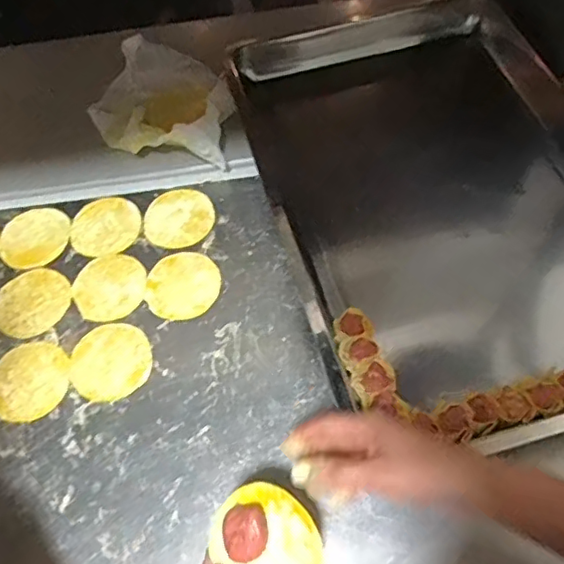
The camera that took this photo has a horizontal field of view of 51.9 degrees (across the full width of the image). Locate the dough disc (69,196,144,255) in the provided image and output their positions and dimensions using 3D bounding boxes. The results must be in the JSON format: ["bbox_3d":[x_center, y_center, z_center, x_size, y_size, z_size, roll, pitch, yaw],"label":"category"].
[{"bbox_3d":[-0.209,-0.068,0.688,0.082,0.004,0.083,-2,58,3],"label":"dough disc"}]

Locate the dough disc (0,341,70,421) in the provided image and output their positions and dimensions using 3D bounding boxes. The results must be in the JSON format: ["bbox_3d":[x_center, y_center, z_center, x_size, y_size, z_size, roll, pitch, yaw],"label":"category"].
[{"bbox_3d":[-0.256,0.098,0.585,0.079,0.004,0.083,-2,58,3],"label":"dough disc"}]

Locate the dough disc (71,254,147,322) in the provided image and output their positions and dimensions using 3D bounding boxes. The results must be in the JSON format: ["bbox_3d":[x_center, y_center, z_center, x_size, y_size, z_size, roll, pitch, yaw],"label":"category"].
[{"bbox_3d":[-0.190,0.004,0.640,0.078,0.004,0.082,-2,58,3],"label":"dough disc"}]

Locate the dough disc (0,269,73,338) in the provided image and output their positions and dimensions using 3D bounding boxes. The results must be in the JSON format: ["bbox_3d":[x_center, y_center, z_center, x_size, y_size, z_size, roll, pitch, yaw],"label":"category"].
[{"bbox_3d":[-0.273,0.022,0.635,0.078,0.005,0.081,-2,58,3],"label":"dough disc"}]

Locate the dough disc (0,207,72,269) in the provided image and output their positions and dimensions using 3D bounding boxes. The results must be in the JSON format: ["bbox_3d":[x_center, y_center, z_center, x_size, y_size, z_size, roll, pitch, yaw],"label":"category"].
[{"bbox_3d":[-0.292,-0.053,0.684,0.083,0.004,0.085,-2,58,3],"label":"dough disc"}]

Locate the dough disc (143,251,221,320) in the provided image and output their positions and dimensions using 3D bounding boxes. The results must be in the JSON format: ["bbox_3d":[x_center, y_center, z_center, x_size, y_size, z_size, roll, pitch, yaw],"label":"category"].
[{"bbox_3d":[-0.110,0.002,0.638,0.081,0.004,0.083,-2,58,3],"label":"dough disc"}]

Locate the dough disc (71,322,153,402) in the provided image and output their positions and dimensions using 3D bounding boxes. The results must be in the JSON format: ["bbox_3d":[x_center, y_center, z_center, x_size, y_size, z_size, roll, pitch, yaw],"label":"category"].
[{"bbox_3d":[-0.174,0.079,0.592,0.079,0.004,0.082,-2,58,3],"label":"dough disc"}]

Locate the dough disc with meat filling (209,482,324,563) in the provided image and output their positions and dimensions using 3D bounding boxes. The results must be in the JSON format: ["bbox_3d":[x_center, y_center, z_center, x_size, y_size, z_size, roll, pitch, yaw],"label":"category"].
[{"bbox_3d":[-0.010,0.182,0.404,0.068,0.033,0.083,-31,61,-14],"label":"dough disc with meat filling"}]

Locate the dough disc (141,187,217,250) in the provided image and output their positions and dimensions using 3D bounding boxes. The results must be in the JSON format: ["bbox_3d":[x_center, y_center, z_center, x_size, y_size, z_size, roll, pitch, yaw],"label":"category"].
[{"bbox_3d":[-0.122,-0.077,0.687,0.081,0.005,0.082,-2,58,3],"label":"dough disc"}]

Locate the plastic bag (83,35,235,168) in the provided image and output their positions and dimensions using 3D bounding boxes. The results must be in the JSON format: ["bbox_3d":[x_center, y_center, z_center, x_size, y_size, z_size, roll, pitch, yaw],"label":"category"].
[{"bbox_3d":[-0.147,-0.232,0.746,0.192,0.063,0.154,12,60,11],"label":"plastic bag"}]

